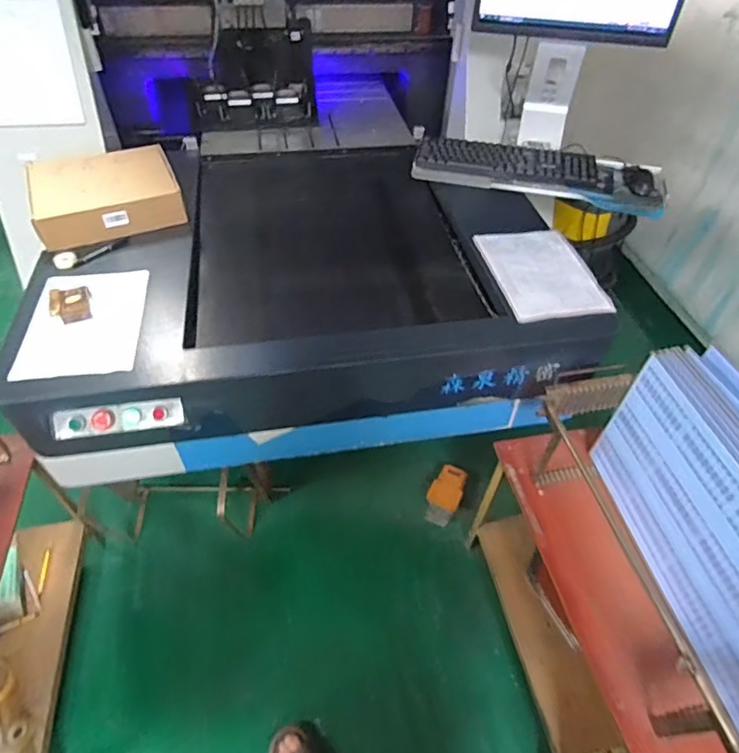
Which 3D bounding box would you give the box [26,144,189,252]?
[{"bbox_3d":[-0.643,-0.455,1.253,0.332,0.093,0.267,-19,51,-19],"label":"box"}]

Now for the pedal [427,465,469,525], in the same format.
[{"bbox_3d":[0.253,0.388,1.677,0.099,0.104,0.210,21,50,16],"label":"pedal"}]

